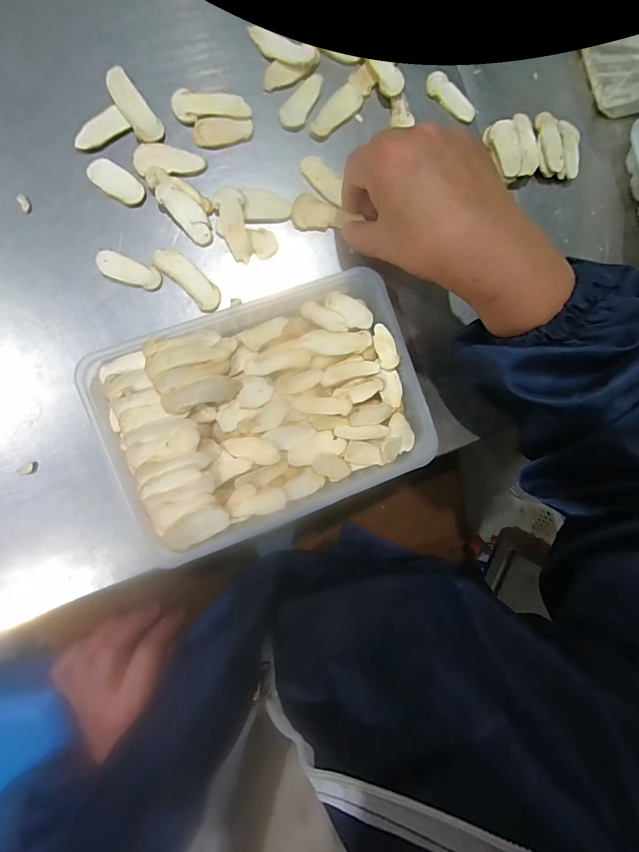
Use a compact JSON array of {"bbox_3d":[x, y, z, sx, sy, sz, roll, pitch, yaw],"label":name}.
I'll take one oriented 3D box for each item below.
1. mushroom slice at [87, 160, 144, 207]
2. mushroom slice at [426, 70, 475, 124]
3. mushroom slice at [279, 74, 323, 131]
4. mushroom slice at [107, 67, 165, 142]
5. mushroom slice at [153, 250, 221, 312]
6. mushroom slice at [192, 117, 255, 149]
[{"bbox_3d":[-0.151,-0.181,0.282,0.041,0.004,0.022,34,85,-6],"label":"mushroom slice"},{"bbox_3d":[0.114,-0.283,0.328,0.049,0.005,0.023,35,85,-6],"label":"mushroom slice"},{"bbox_3d":[-0.013,-0.258,0.303,0.020,0.004,0.050,34,85,-6],"label":"mushroom slice"},{"bbox_3d":[-0.138,-0.236,0.281,0.020,0.006,0.052,-37,94,-7],"label":"mushroom slice"},{"bbox_3d":[-0.100,-0.112,0.287,0.055,0.004,0.021,43,84,-5],"label":"mushroom slice"},{"bbox_3d":[-0.074,-0.228,0.295,0.046,0.004,0.019,-15,110,-11],"label":"mushroom slice"}]

